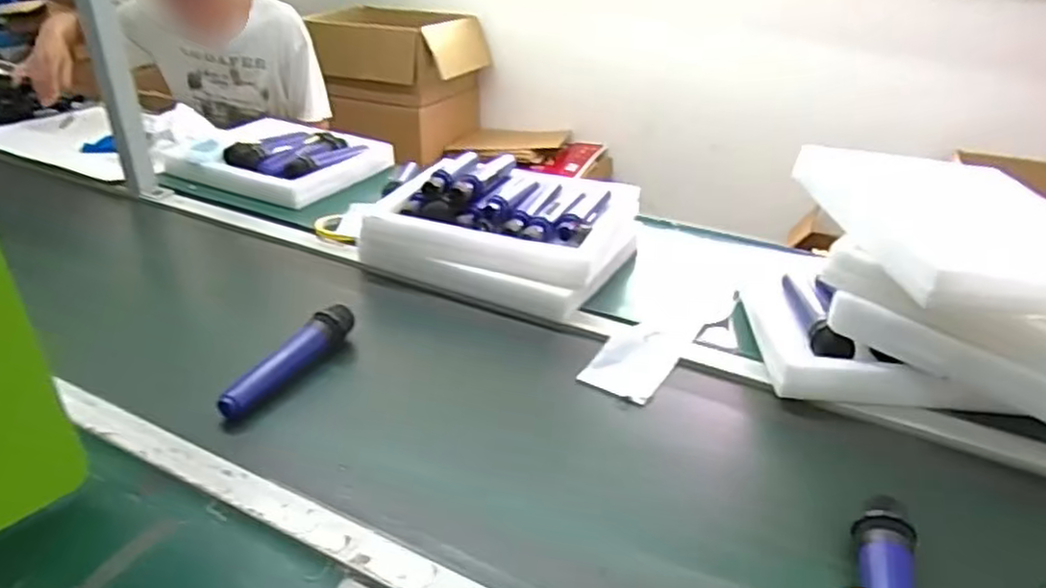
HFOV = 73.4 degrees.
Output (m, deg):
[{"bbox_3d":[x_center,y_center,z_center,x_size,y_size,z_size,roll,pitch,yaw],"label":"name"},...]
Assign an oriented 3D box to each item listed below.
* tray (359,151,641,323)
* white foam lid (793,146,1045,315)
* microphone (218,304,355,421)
[{"bbox_3d":[-0.016,-0.110,1.095,0.347,0.118,0.329,15,33,22],"label":"tray"},{"bbox_3d":[0.524,-0.081,0.819,0.278,0.052,0.385,1,30,-3],"label":"white foam lid"},{"bbox_3d":[-0.273,0.076,0.819,0.041,0.041,0.211,15,32,21],"label":"microphone"}]

